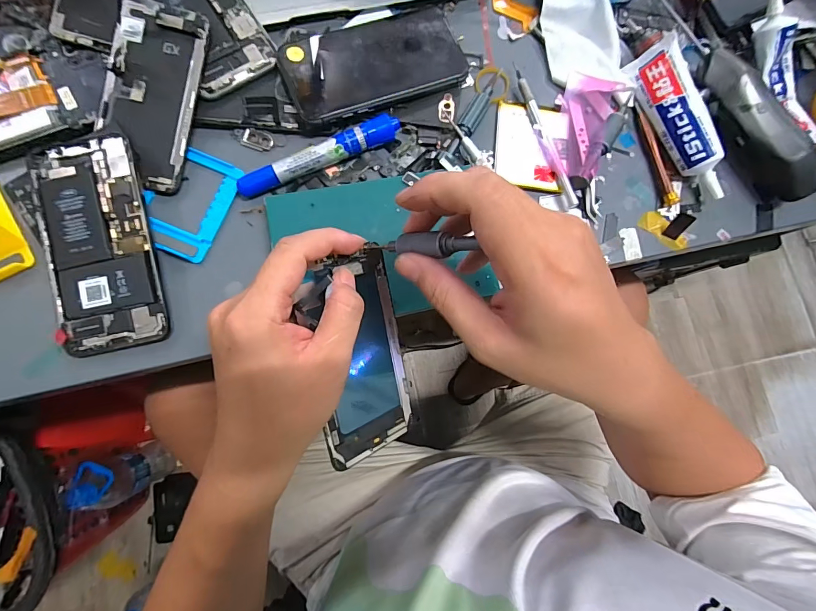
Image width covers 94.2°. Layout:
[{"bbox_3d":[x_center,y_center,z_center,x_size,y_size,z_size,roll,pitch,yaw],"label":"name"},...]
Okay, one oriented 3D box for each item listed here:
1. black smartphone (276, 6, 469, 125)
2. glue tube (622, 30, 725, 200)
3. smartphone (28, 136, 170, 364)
[{"bbox_3d":[-0.027,-0.202,0.316,0.147,0.013,0.076,-23,89,-7],"label":"black smartphone"},{"bbox_3d":[0.232,-0.158,0.324,0.028,0.029,0.136,-24,89,-7],"label":"glue tube"},{"bbox_3d":[-0.226,-0.044,0.278,0.073,0.009,0.153,-12,88,-7],"label":"smartphone"}]

